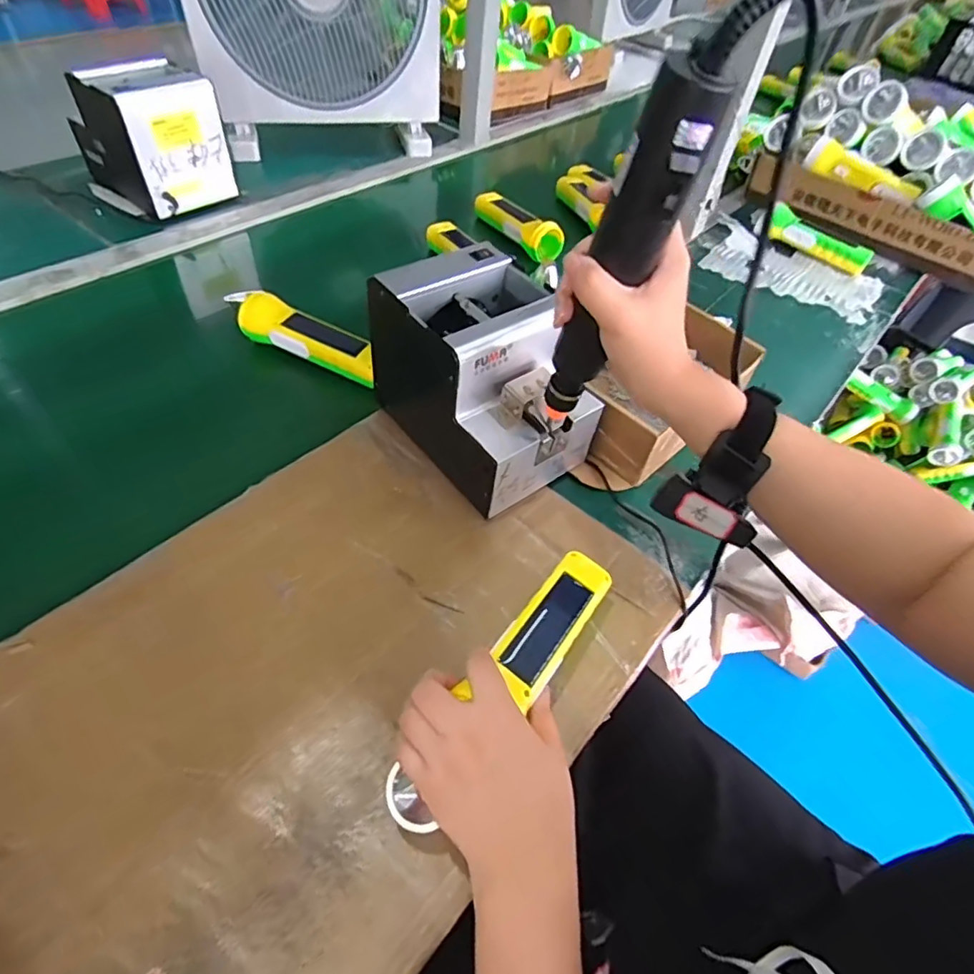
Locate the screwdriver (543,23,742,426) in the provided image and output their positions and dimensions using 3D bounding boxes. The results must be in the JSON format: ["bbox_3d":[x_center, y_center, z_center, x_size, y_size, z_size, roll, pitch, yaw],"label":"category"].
[{"bbox_3d":[0.077,-0.126,0.345,0.031,0.234,0.038,-19,66,-20],"label":"screwdriver"}]

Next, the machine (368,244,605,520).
[{"bbox_3d":[0.001,-0.097,0.504,0.127,0.152,0.169,-30,60,-27],"label":"machine"}]

